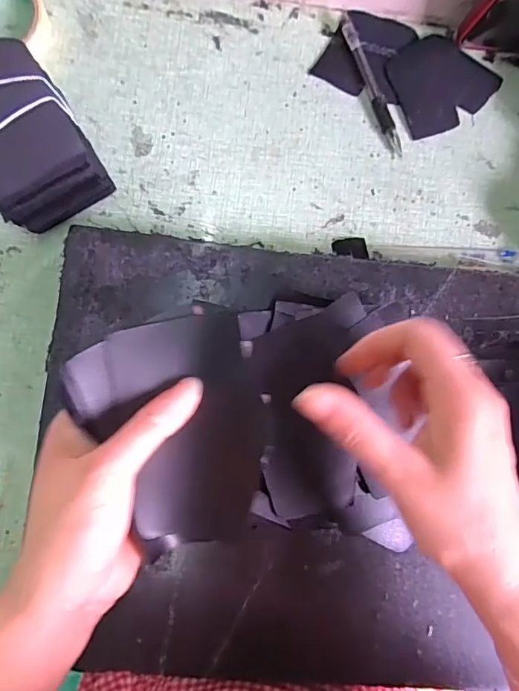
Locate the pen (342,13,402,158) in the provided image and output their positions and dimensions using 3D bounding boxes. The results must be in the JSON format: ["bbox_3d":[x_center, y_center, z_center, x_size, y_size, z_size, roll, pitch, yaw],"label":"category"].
[{"bbox_3d":[0.094,-0.220,0.401,0.012,0.011,0.129,-19,84,-7],"label":"pen"}]

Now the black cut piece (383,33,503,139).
[{"bbox_3d":[0.156,-0.228,0.409,0.096,0.005,0.079,-26,85,-7],"label":"black cut piece"}]

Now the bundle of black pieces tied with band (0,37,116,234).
[{"bbox_3d":[-0.174,-0.153,0.348,0.079,0.052,0.124,-35,87,-8],"label":"bundle of black pieces tied with band"}]

